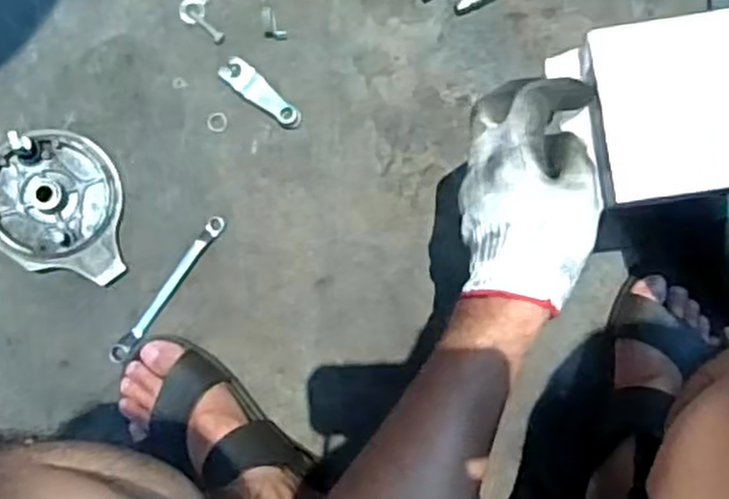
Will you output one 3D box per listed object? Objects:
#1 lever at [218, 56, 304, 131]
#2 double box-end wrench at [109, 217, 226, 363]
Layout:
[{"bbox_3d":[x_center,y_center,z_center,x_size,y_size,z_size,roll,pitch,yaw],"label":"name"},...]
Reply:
[{"bbox_3d":[-0.097,-0.146,0.693,0.087,0.013,0.027,40,88,1],"label":"lever"},{"bbox_3d":[-0.183,0.037,0.685,0.016,0.004,0.161,37,87,1],"label":"double box-end wrench"}]

